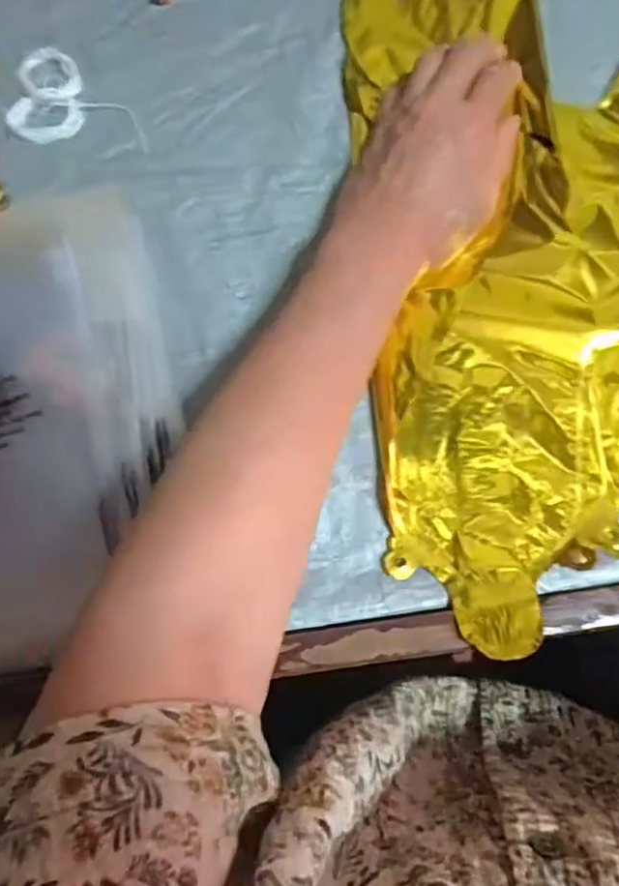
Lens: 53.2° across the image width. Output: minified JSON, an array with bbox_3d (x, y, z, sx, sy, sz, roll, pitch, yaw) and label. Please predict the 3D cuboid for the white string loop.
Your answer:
[{"bbox_3d":[-0.151,-0.205,0.386,0.093,0.004,0.057,40,83,7],"label":"white string loop"}]

